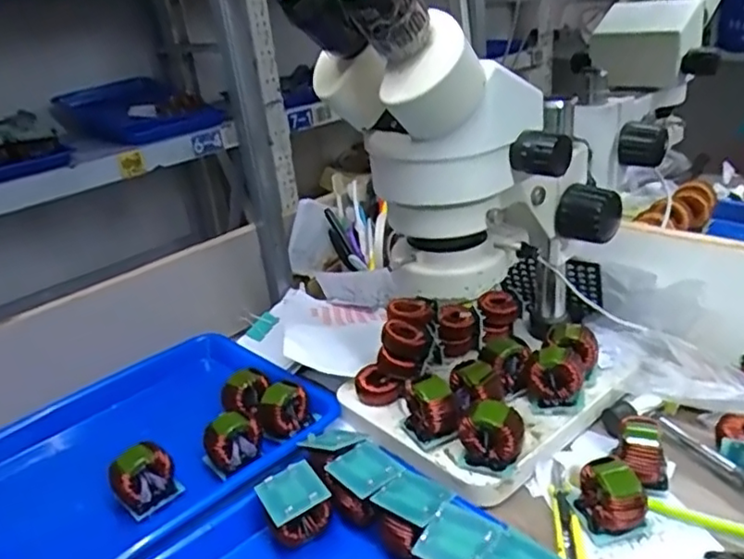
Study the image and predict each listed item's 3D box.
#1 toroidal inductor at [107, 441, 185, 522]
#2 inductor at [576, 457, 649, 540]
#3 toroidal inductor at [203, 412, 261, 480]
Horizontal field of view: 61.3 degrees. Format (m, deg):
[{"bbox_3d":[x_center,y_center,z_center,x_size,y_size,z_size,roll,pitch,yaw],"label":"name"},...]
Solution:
[{"bbox_3d":[-0.192,0.167,0.528,0.050,0.048,0.036,-23,29,-30],"label":"toroidal inductor"},{"bbox_3d":[0.176,0.162,0.464,0.033,0.042,0.041,-11,25,-10],"label":"inductor"},{"bbox_3d":[-0.126,0.144,0.561,0.047,0.044,0.037,-23,29,-31],"label":"toroidal inductor"}]

